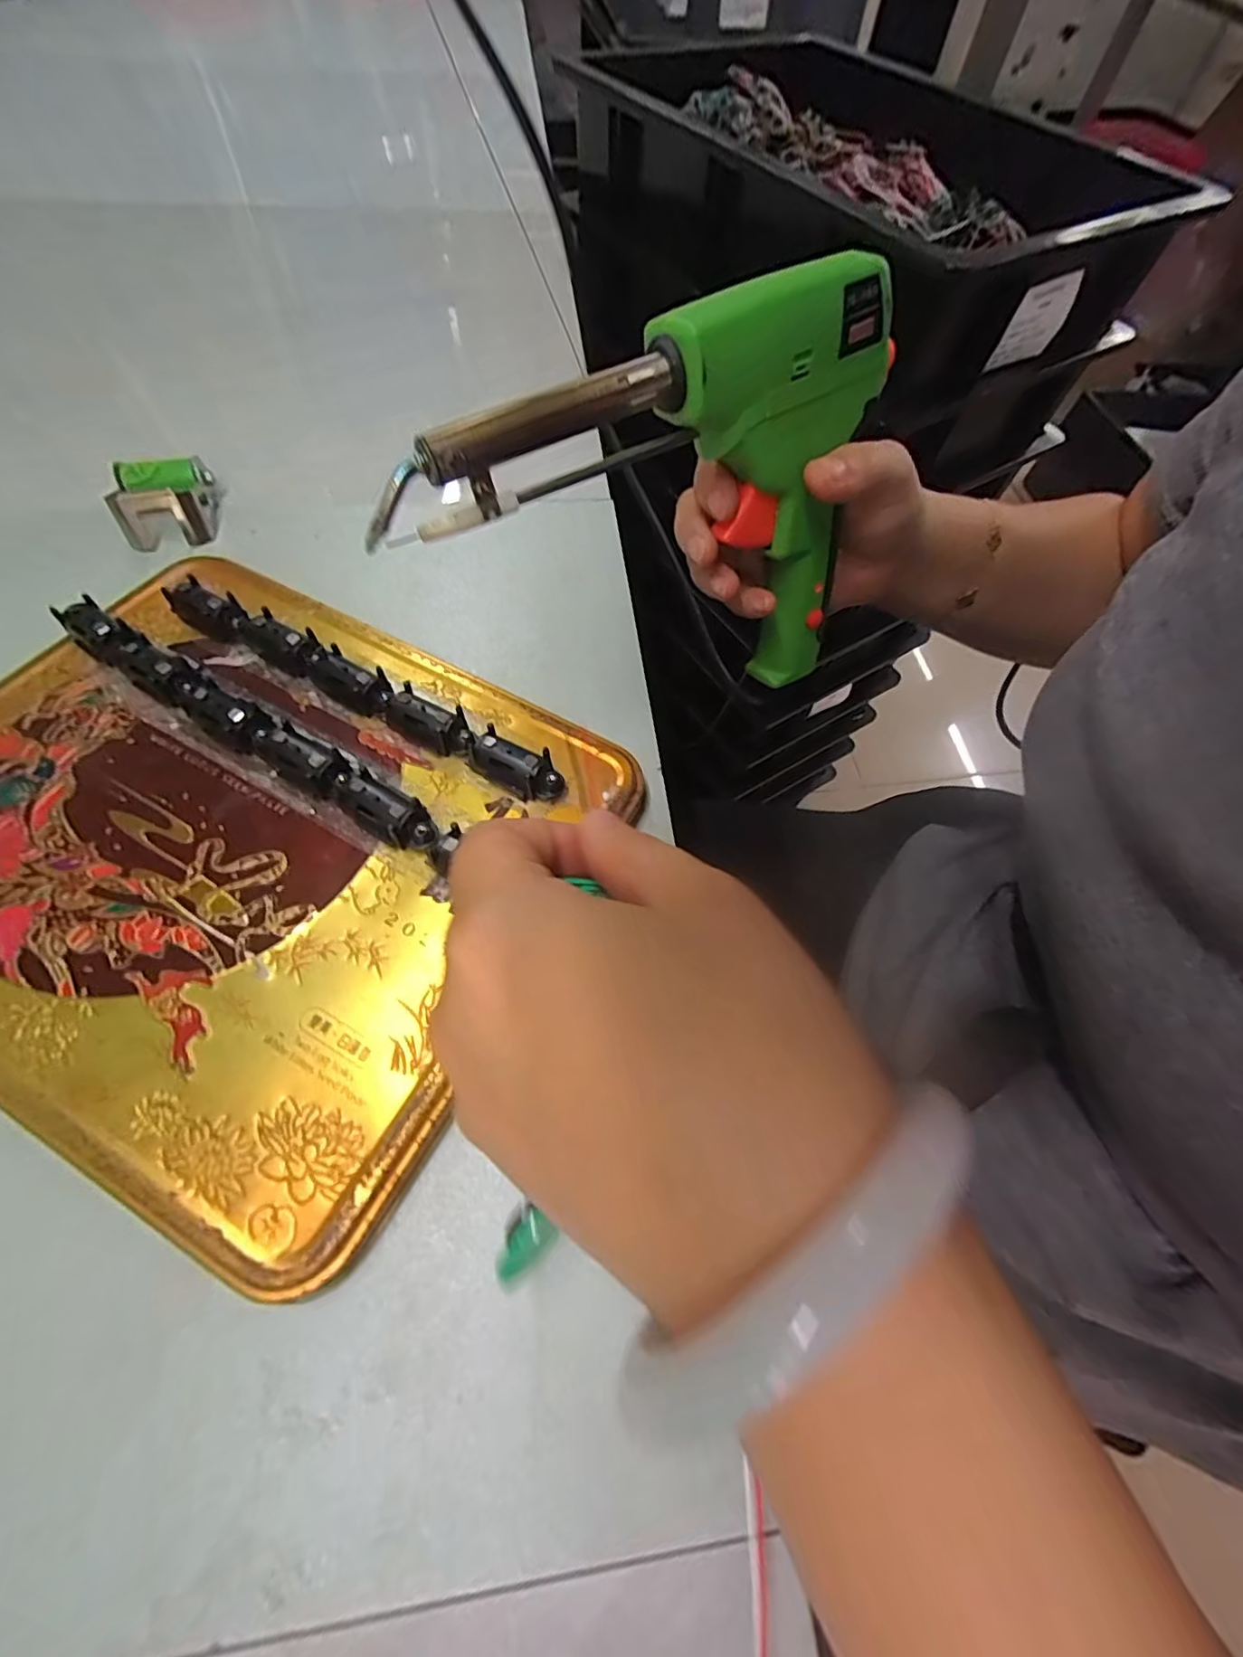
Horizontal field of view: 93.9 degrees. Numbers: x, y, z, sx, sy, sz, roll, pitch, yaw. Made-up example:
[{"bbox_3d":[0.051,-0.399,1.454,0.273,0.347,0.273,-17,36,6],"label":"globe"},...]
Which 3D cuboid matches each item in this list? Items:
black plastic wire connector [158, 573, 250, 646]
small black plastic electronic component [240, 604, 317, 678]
[{"bbox_3d":[-0.169,-0.089,0.239,0.033,0.014,0.016,30,64,12],"label":"black plastic wire connector"},{"bbox_3d":[-0.135,-0.074,0.232,0.032,0.013,0.015,28,63,11],"label":"small black plastic electronic component"}]

